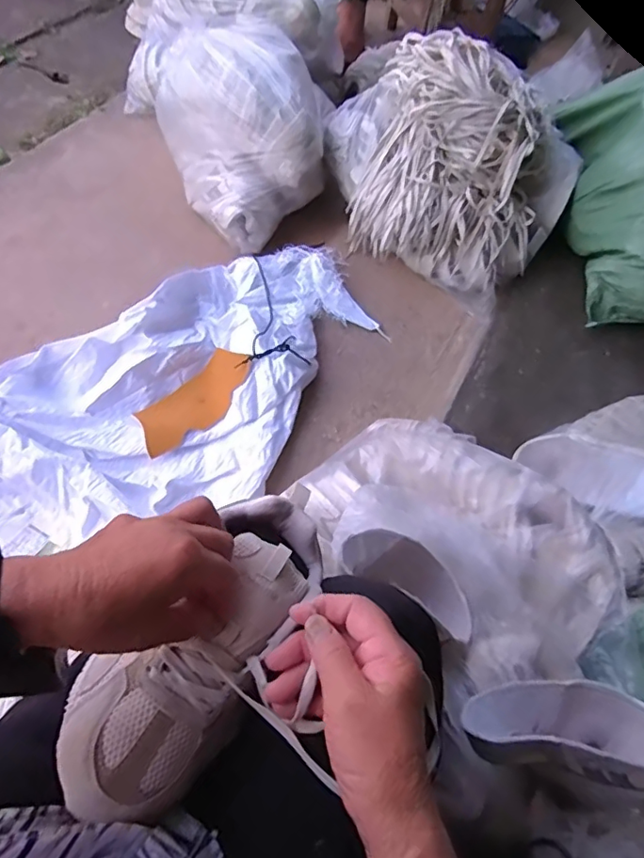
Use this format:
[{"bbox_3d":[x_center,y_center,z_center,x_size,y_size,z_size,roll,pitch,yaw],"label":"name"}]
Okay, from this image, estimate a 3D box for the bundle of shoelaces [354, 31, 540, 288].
[{"bbox_3d":[0.283,-0.555,1.098,0.366,0.265,0.390,20,60,3],"label":"bundle of shoelaces"}]

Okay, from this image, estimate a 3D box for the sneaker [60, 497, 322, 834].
[{"bbox_3d":[-0.083,0.152,0.384,0.096,0.098,0.223,31,62,14],"label":"sneaker"}]

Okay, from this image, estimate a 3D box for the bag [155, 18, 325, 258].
[{"bbox_3d":[-0.171,-0.677,1.188,0.332,0.271,0.532,-15,64,-17],"label":"bag"}]

